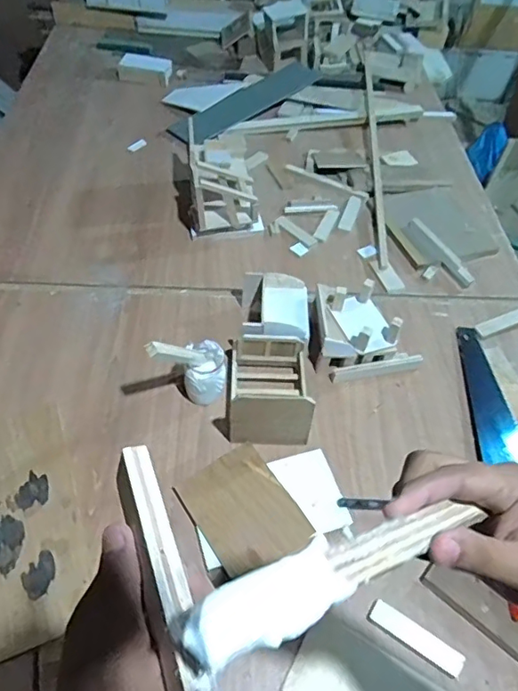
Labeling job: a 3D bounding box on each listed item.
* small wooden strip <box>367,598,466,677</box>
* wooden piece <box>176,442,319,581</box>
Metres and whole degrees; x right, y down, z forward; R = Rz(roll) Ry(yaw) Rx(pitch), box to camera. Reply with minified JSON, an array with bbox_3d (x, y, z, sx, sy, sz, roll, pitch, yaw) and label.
[{"bbox_3d":[0.199,0.365,0.671,0.119,0.008,0.028,30,54,18],"label":"small wooden strip"},{"bbox_3d":[-0.020,0.230,0.753,0.130,0.010,0.165,-25,58,-25],"label":"wooden piece"}]

